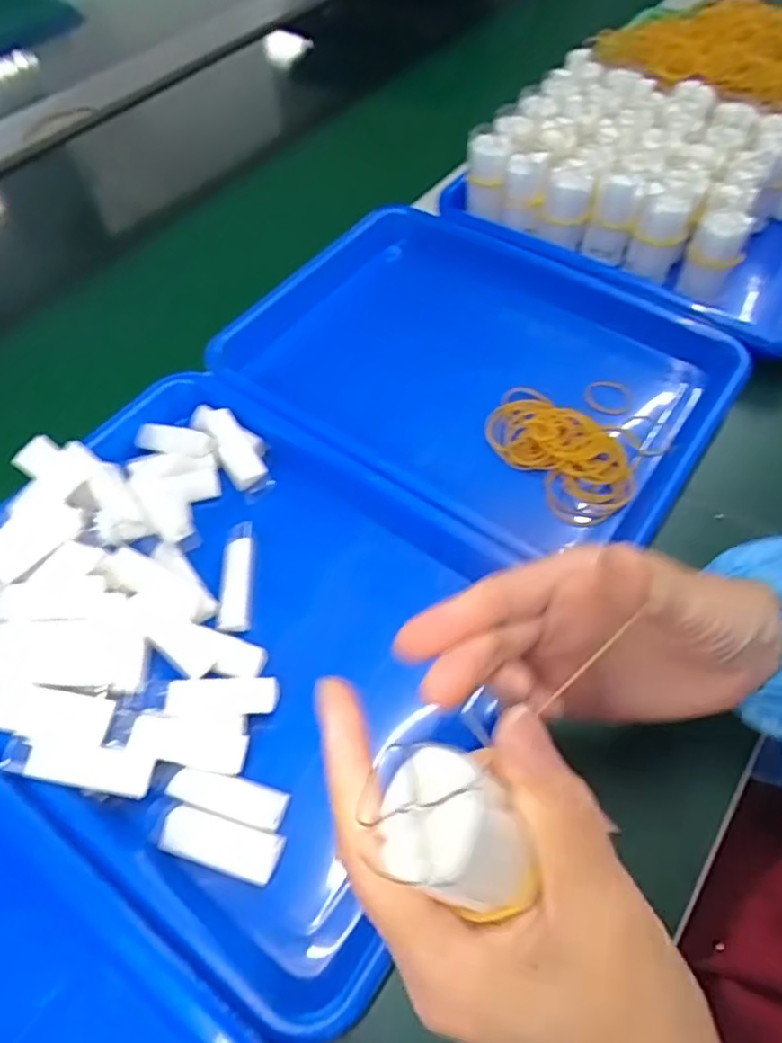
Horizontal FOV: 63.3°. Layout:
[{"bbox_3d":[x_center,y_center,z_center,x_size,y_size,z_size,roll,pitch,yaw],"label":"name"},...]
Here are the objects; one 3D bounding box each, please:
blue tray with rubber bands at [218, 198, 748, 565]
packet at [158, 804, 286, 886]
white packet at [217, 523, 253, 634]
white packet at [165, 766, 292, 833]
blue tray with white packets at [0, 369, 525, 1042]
[{"bbox_3d":[0.058,-0.112,0.483,0.345,0.048,0.252,31,63,19],"label":"blue tray with rubber bands"},{"bbox_3d":[-0.081,0.153,0.302,0.056,0.006,0.022,12,58,9],"label":"packet"},{"bbox_3d":[-0.092,0.033,0.378,0.019,0.013,0.066,-2,57,0],"label":"white packet"},{"bbox_3d":[-0.080,0.135,0.314,0.056,0.011,0.018,13,58,10],"label":"white packet"},{"bbox_3d":[-0.093,0.060,0.370,0.309,0.071,0.246,29,62,18],"label":"blue tray with white packets"}]

